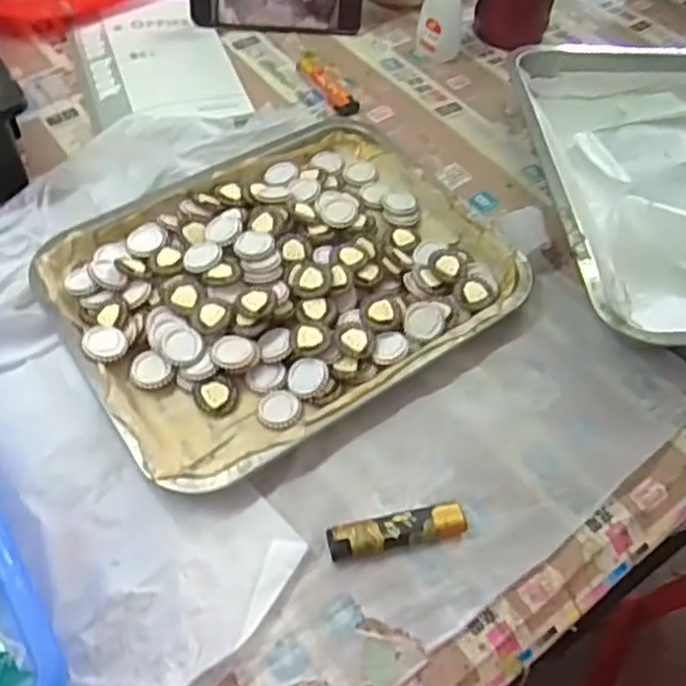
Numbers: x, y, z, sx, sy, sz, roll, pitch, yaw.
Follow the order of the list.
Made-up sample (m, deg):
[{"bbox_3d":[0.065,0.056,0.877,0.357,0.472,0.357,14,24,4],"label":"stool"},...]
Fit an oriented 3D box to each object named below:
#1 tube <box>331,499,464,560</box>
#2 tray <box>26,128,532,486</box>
[{"bbox_3d":[0.032,0.108,0.412,0.079,0.013,0.021,-7,55,-11],"label":"tube"},{"bbox_3d":[-0.043,-0.052,0.513,0.297,0.028,0.243,-27,61,-23],"label":"tray"}]

